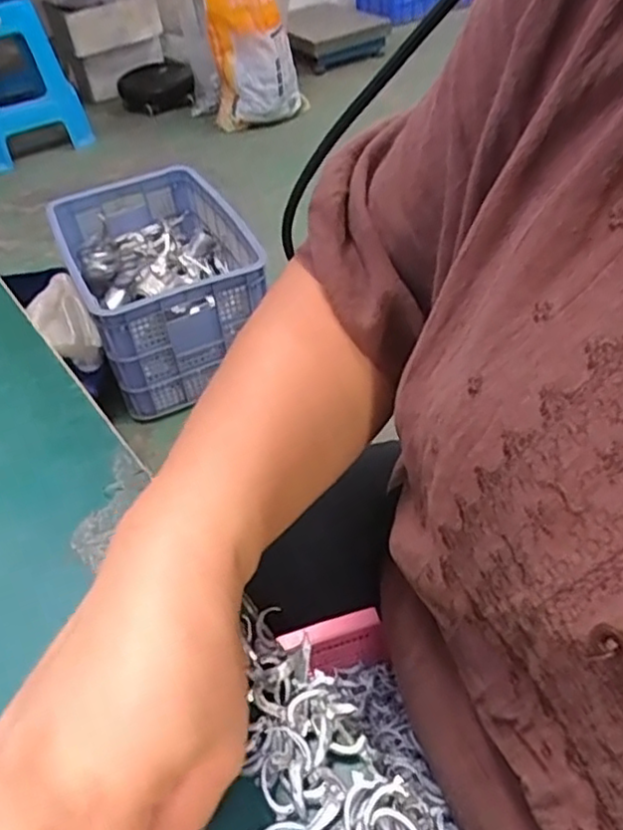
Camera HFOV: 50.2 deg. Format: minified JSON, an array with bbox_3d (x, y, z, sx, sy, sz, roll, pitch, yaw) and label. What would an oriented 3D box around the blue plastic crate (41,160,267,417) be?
[{"bbox_3d":[-0.329,-0.303,1.500,0.369,0.251,0.519,-22,46,-16],"label":"blue plastic crate"}]

